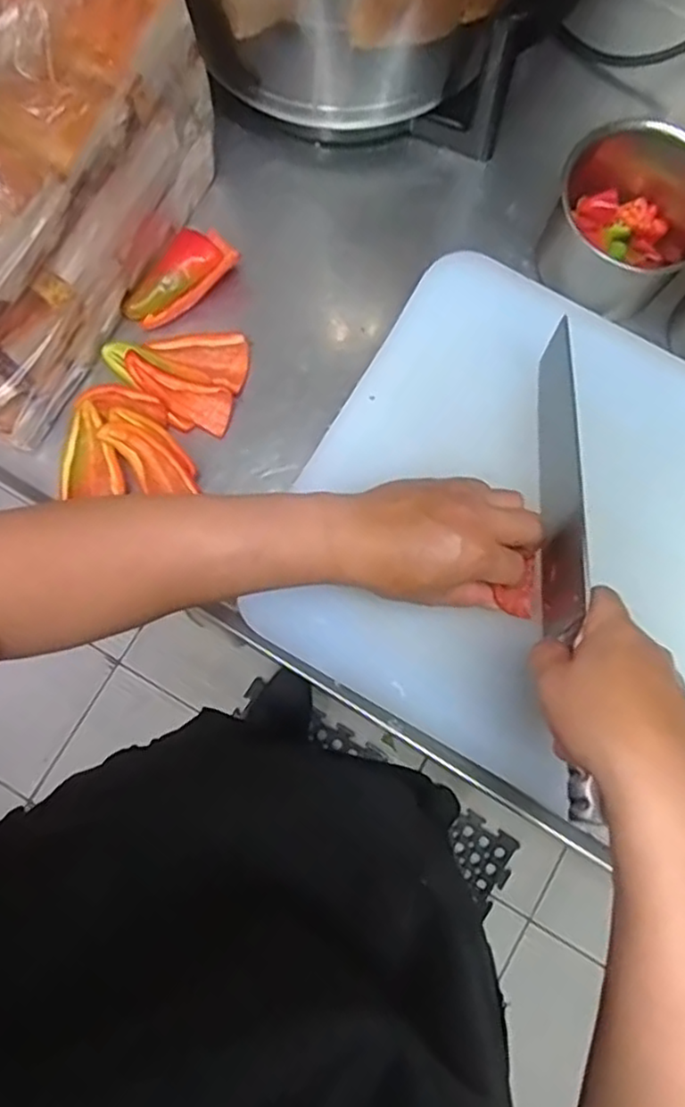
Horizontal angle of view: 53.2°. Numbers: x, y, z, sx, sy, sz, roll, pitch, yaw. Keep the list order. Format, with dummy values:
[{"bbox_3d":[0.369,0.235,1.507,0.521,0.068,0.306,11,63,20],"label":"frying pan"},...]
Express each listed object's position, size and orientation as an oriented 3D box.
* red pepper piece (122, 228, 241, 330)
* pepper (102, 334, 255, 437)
[{"bbox_3d":[-0.136,-0.224,0.562,0.096,0.026,0.049,-41,82,-7],"label":"red pepper piece"},{"bbox_3d":[-0.134,-0.137,0.540,0.110,0.033,0.074,5,80,1],"label":"pepper"}]

